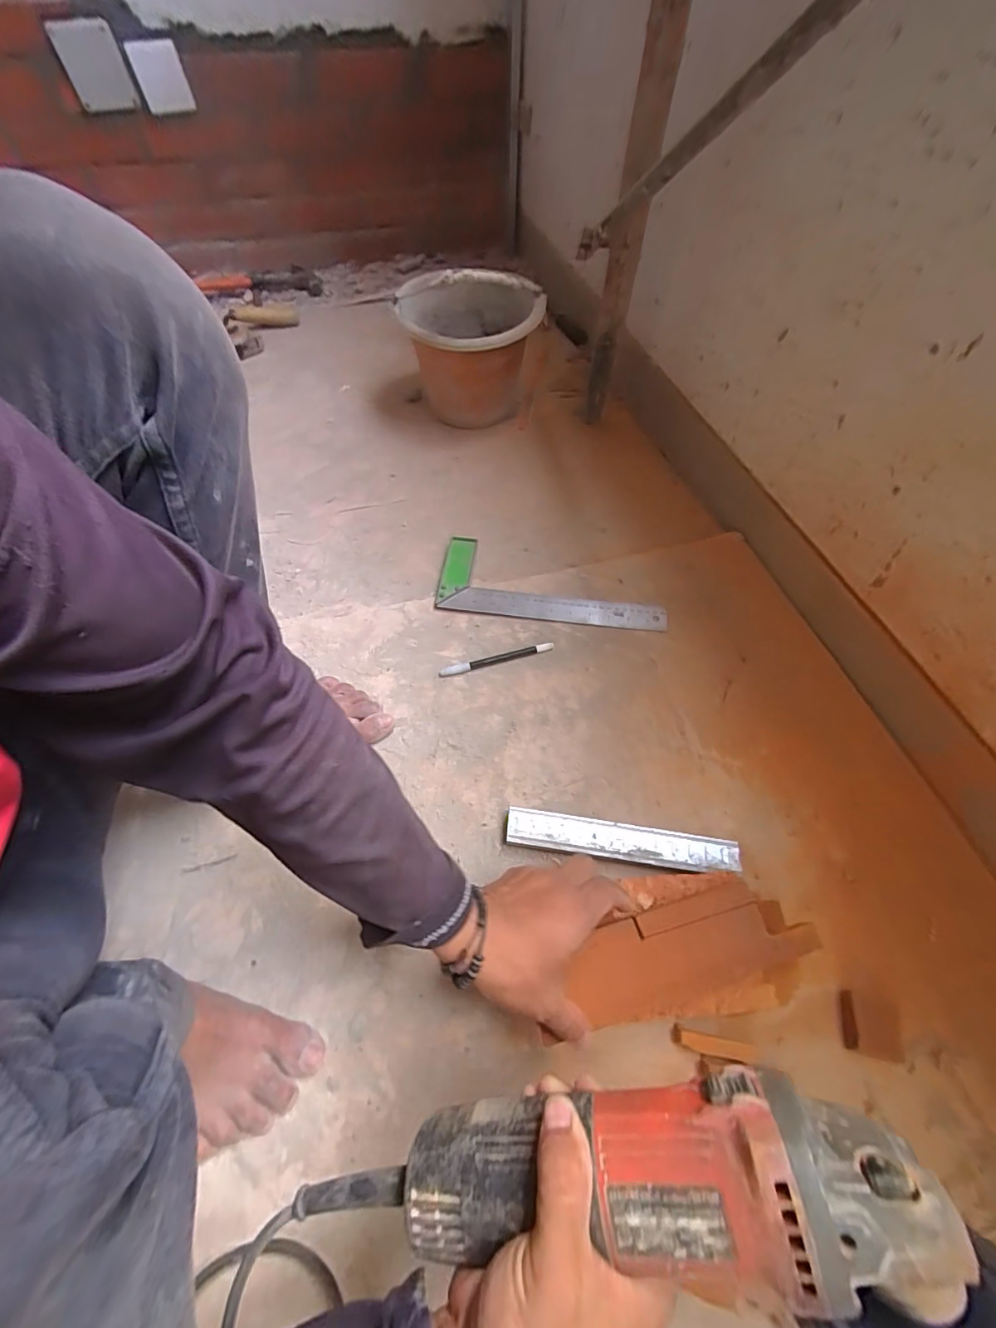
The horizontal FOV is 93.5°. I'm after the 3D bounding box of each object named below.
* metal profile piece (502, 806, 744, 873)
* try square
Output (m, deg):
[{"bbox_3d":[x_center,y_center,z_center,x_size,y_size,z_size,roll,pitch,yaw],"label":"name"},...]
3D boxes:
[{"bbox_3d":[0.120,0.178,0.466,0.220,0.020,0.036,7,58,5],"label":"metal profile piece"},{"bbox_3d":[0.072,-0.113,0.645,0.305,0.014,0.123,6,58,5],"label":"try square"}]

